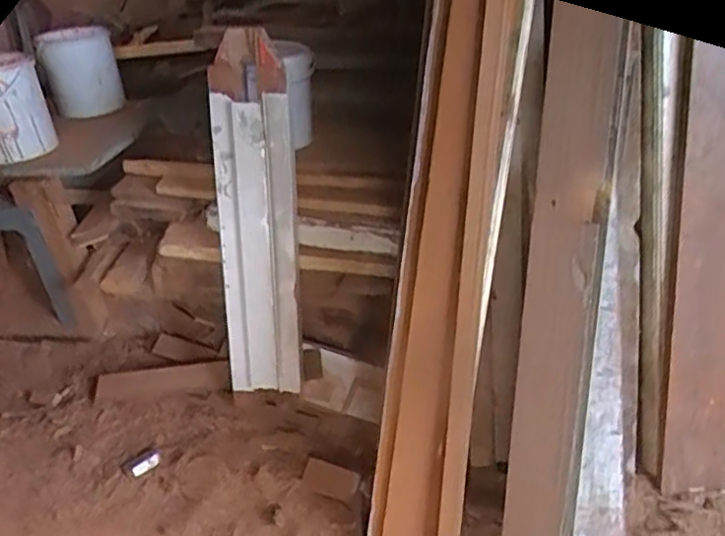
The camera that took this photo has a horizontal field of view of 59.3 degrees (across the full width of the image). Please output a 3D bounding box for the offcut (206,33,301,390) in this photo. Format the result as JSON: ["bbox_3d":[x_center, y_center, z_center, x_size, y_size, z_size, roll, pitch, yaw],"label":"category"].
[{"bbox_3d":[-0.213,-0.081,1.269,0.162,0.744,0.062,1,20,3],"label":"offcut"}]

